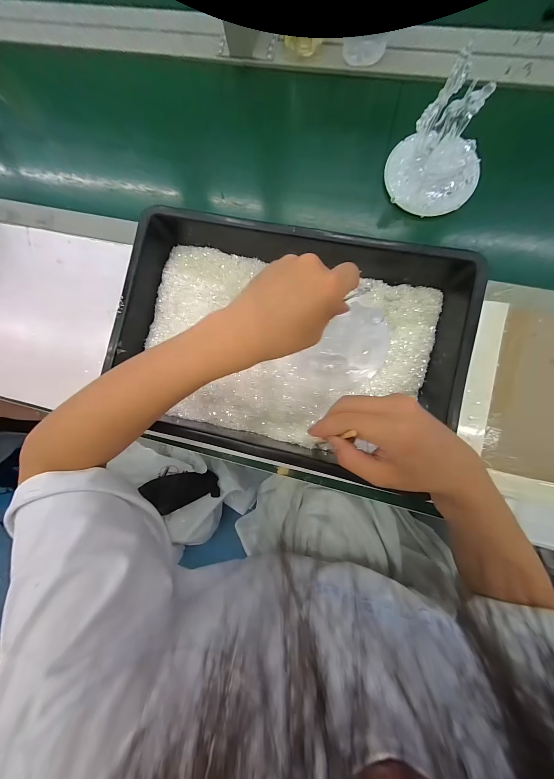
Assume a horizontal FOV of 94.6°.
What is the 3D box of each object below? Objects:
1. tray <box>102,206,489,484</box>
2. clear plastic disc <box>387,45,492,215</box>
[{"bbox_3d":[0.008,-0.066,0.324,0.398,0.075,0.274,12,86,6],"label":"tray"},{"bbox_3d":[0.213,-0.313,0.335,0.105,0.091,0.117,-26,83,2],"label":"clear plastic disc"}]

